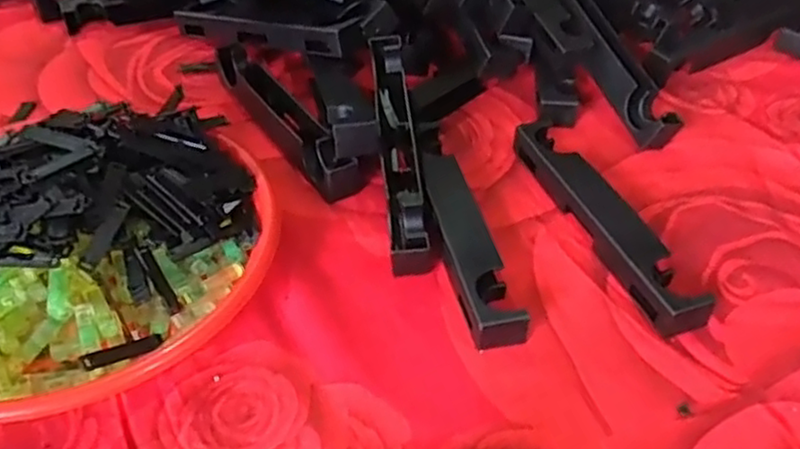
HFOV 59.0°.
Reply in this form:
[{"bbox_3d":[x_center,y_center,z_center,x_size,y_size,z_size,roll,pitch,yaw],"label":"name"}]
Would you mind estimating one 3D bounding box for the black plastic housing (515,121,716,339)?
[{"bbox_3d":[0.135,-0.005,0.474,0.033,0.026,0.190,-13,46,-15],"label":"black plastic housing"}]

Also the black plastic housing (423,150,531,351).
[{"bbox_3d":[0.040,0.011,0.454,0.033,0.025,0.163,-9,45,-11],"label":"black plastic housing"}]

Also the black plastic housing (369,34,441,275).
[{"bbox_3d":[0.000,-0.052,0.488,0.033,0.035,0.194,-3,56,-8],"label":"black plastic housing"}]

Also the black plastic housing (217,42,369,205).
[{"bbox_3d":[-0.088,-0.084,0.544,0.036,0.030,0.192,-23,49,-24],"label":"black plastic housing"}]

